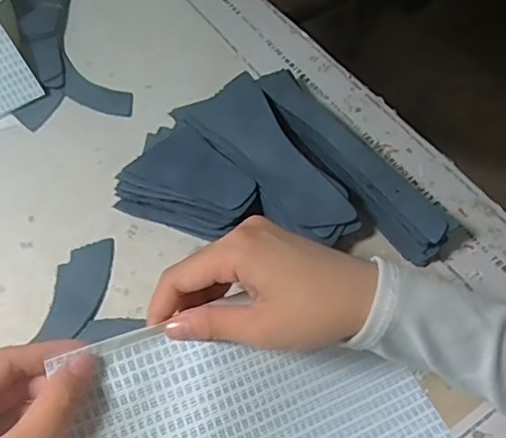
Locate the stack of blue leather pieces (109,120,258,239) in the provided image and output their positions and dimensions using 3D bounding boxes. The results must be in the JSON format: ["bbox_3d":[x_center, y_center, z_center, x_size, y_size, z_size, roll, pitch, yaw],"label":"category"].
[{"bbox_3d":[-0.046,-0.025,0.428,0.098,0.035,0.071,26,60,17],"label":"stack of blue leather pieces"}]

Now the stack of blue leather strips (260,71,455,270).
[{"bbox_3d":[0.071,-0.045,0.429,0.025,0.039,0.190,-31,61,-19],"label":"stack of blue leather strips"}]

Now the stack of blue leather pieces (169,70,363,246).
[{"bbox_3d":[0.014,-0.040,0.434,0.064,0.034,0.161,-31,61,-19],"label":"stack of blue leather pieces"}]

